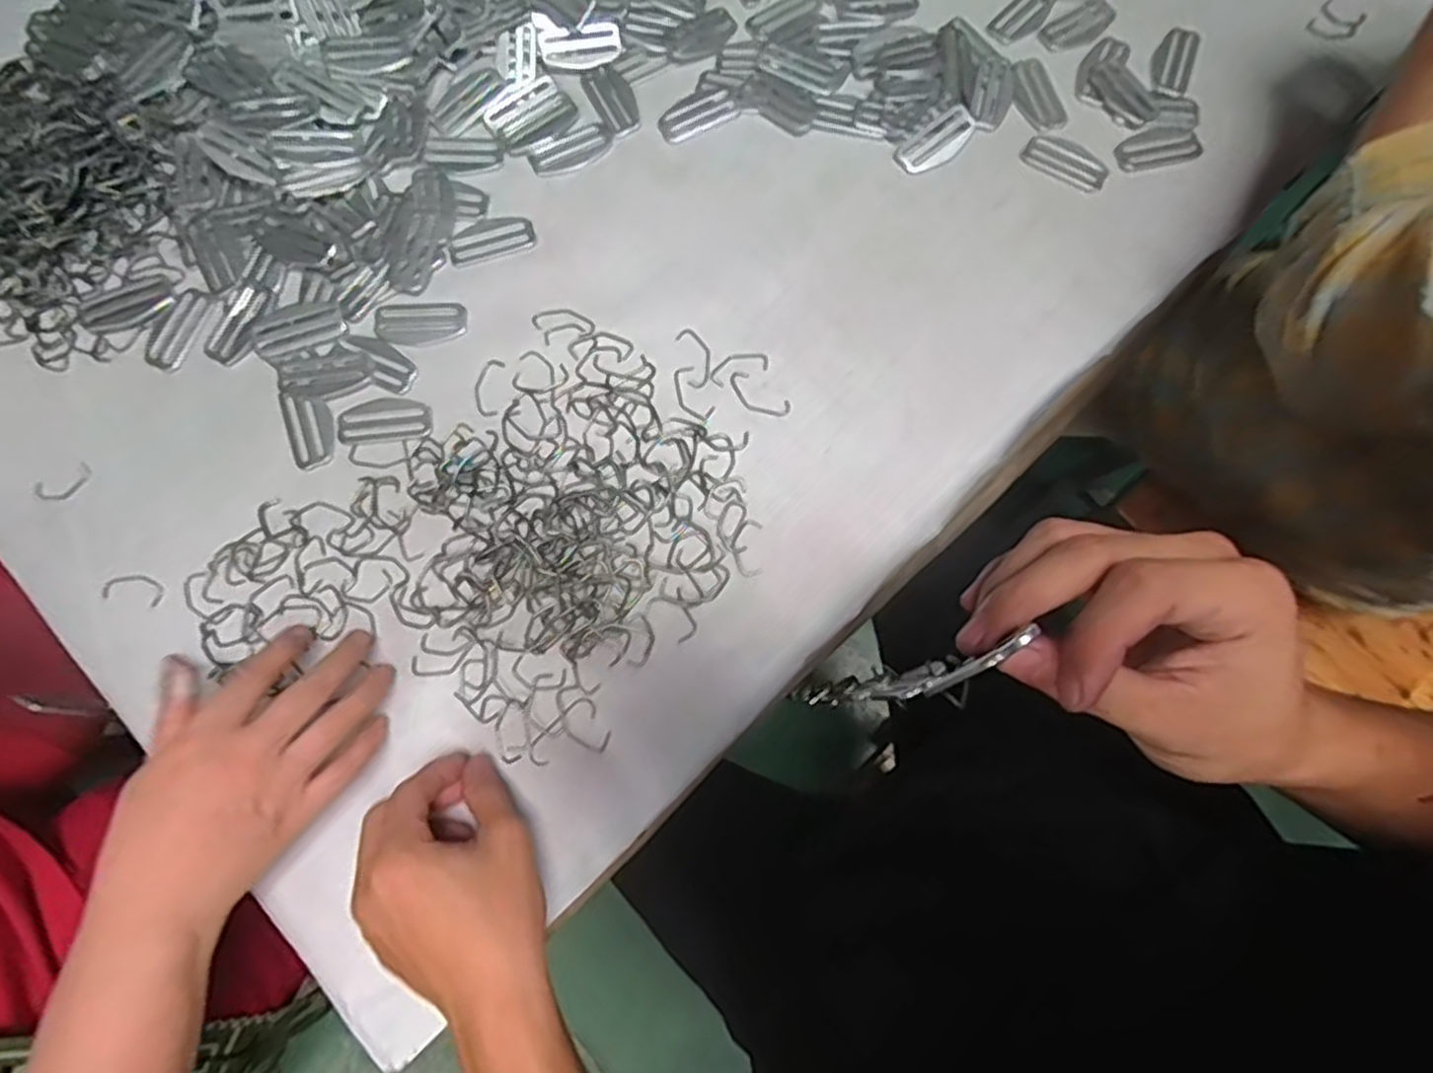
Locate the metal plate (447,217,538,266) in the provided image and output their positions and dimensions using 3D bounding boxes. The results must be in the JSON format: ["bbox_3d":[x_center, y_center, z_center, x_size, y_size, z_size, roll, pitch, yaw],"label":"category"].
[{"bbox_3d":[-0.155,-0.205,0.511,0.059,0.004,0.030,-17,78,-4],"label":"metal plate"}]

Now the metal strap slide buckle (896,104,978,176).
[{"bbox_3d":[0.156,-0.279,0.526,0.060,0.010,0.029,-39,80,-8],"label":"metal strap slide buckle"}]

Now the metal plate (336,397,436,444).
[{"bbox_3d":[-0.213,-0.076,0.476,0.061,0.004,0.028,-4,77,-1],"label":"metal plate"}]

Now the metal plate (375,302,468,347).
[{"bbox_3d":[-0.196,-0.142,0.494,0.058,0.005,0.031,-7,77,-1],"label":"metal plate"}]

